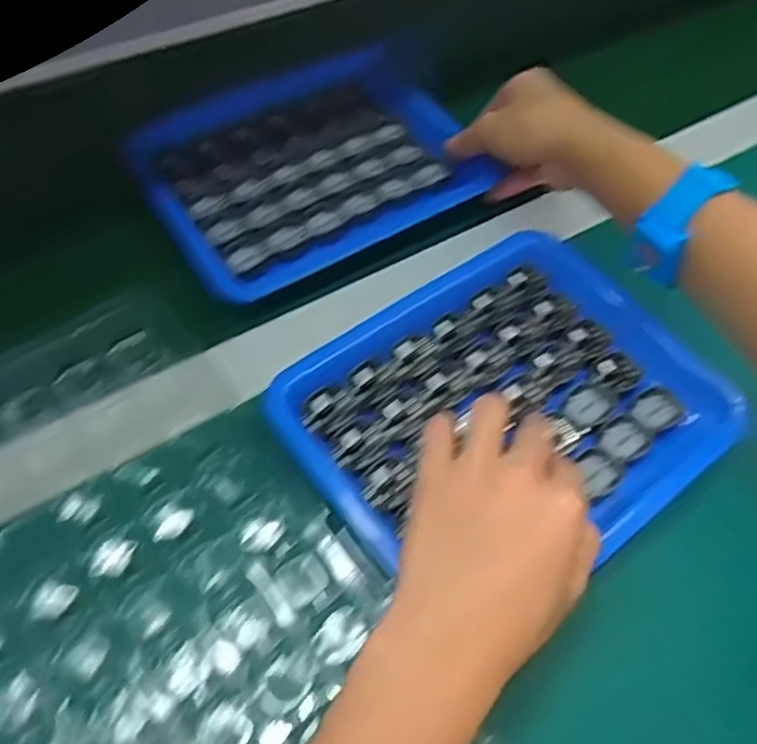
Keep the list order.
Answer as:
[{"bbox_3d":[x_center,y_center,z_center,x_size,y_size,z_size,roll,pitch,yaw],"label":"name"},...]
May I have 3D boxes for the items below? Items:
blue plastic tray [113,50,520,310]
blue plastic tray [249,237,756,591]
[{"bbox_3d":[-0.052,-0.150,0.477,0.217,0.023,0.177,-29,63,-20],"label":"blue plastic tray"},{"bbox_3d":[0.069,0.020,0.371,0.216,0.023,0.178,-32,64,-21],"label":"blue plastic tray"}]

